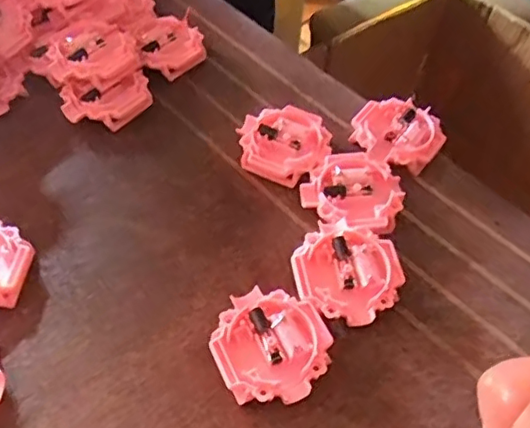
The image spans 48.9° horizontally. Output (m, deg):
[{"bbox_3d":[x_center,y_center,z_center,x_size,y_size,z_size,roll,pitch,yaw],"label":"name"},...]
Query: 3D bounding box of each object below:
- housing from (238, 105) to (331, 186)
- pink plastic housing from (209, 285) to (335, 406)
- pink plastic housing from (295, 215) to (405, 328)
[{"bbox_3d":[0.011,-0.042,0.349,0.054,0.016,0.049,22,56,14],"label":"housing"},{"bbox_3d":[0.003,0.062,0.271,0.051,0.015,0.051,7,54,4],"label":"pink plastic housing"},{"bbox_3d":[0.041,0.031,0.294,0.051,0.018,0.050,1,54,-1],"label":"pink plastic housing"}]

